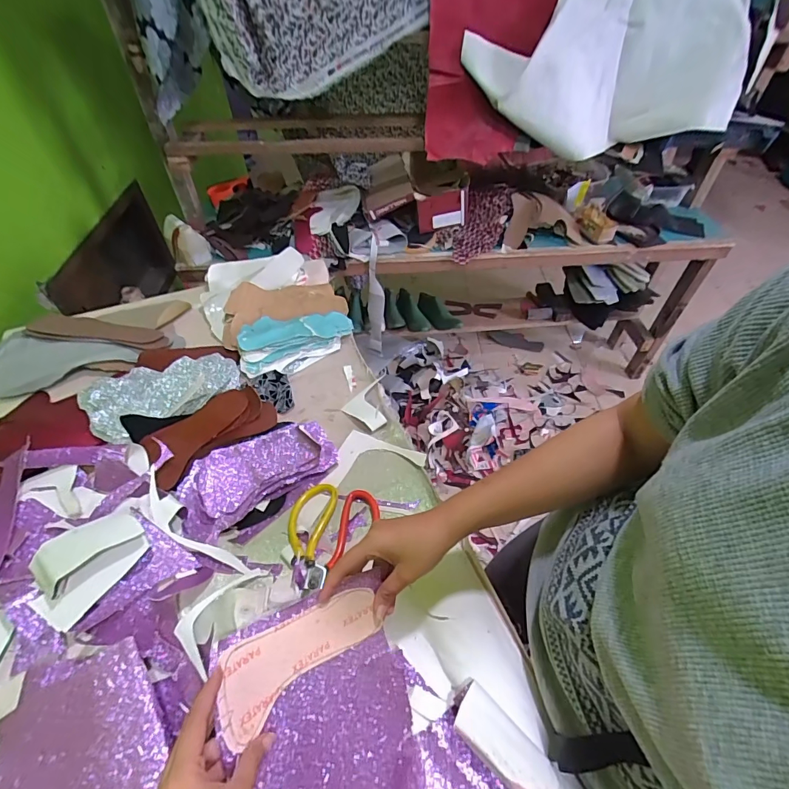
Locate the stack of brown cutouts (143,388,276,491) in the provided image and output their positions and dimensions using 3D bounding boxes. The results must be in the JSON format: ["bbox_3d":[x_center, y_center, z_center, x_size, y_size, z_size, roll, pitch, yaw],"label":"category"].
[{"bbox_3d":[-0.265,0.049,0.613,0.174,0.032,0.083,-34,77,-24],"label":"stack of brown cutouts"}]

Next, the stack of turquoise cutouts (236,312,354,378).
[{"bbox_3d":[-0.173,-0.098,0.763,0.196,0.042,0.123,-8,50,-6],"label":"stack of turquoise cutouts"}]

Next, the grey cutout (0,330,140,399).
[{"bbox_3d":[-0.573,-0.070,0.743,0.236,0.032,0.112,-16,51,-12],"label":"grey cutout"}]

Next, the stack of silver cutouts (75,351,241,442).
[{"bbox_3d":[-0.365,-0.012,0.678,0.216,0.046,0.130,-33,56,-24],"label":"stack of silver cutouts"}]

